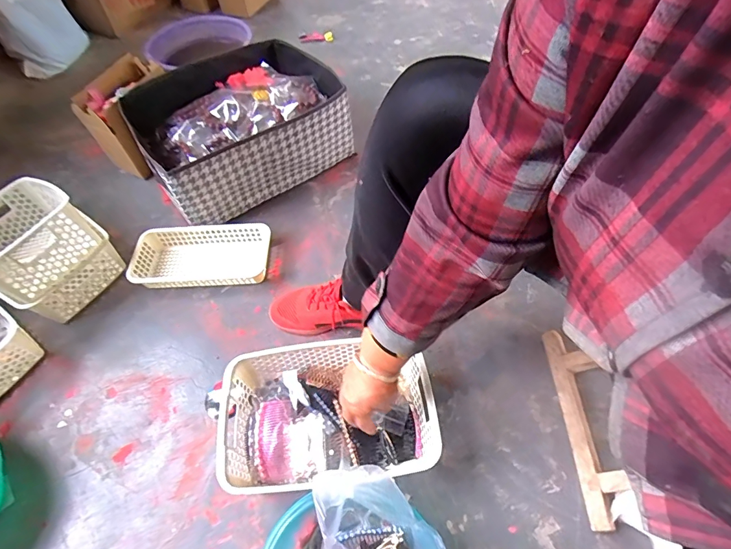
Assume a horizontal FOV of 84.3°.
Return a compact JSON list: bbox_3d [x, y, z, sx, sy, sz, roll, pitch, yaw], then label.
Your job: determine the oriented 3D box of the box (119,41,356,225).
[{"bbox_3d":[-0.279,-0.333,0.930,0.428,0.190,0.346,-31,61,-16],"label":"box"}]

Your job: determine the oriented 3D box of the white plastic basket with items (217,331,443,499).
[{"bbox_3d":[-0.058,0.205,0.607,0.305,0.091,0.186,-9,57,-2],"label":"white plastic basket with items"}]

